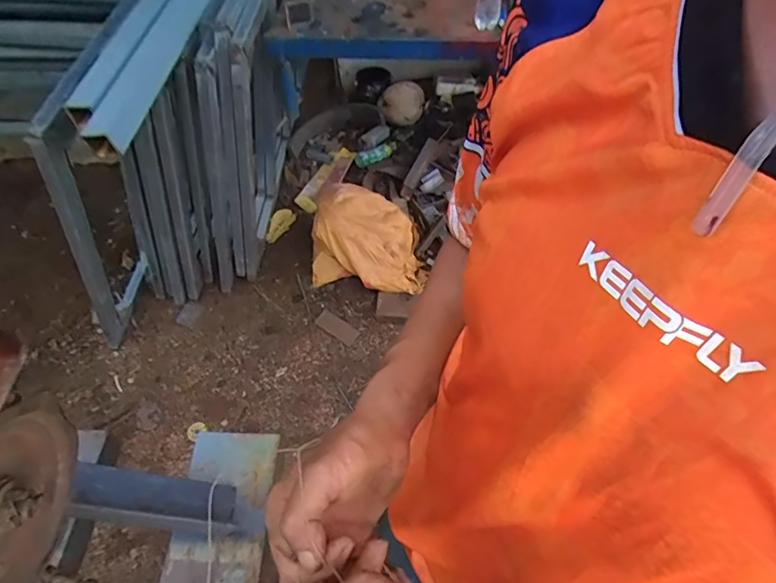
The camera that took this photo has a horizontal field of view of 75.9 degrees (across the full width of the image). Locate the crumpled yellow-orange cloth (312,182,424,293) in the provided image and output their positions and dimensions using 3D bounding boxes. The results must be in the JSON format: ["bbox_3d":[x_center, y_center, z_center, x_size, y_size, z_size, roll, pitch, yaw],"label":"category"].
[{"bbox_3d":[-0.059,-0.187,1.733,0.391,0.210,0.319,9,52,6],"label":"crumpled yellow-orange cloth"}]

